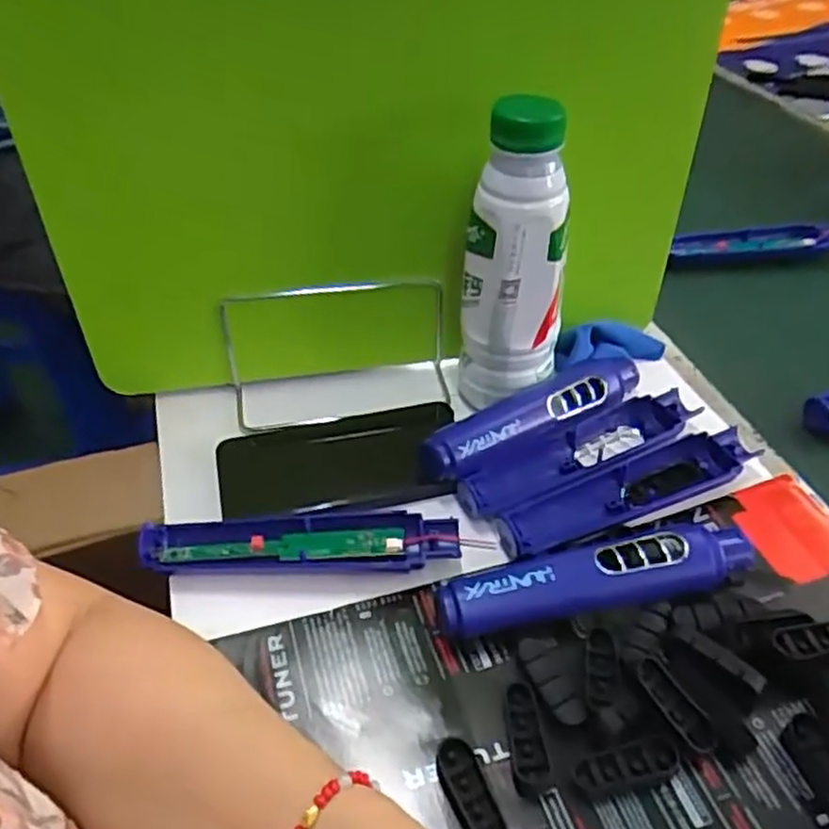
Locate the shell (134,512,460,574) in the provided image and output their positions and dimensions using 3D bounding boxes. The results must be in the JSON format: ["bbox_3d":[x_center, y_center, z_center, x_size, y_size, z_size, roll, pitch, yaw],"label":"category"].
[{"bbox_3d":[-0.064,0.073,0.414,0.174,0.019,0.036,-1,43,0],"label":"shell"}]

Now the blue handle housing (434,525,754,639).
[{"bbox_3d":[0.098,0.086,0.389,0.173,0.026,0.031,-8,44,-8],"label":"blue handle housing"}]

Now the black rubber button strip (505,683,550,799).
[{"bbox_3d":[0.052,0.148,0.337,0.016,0.008,0.047,-2,43,-2],"label":"black rubber button strip"}]

